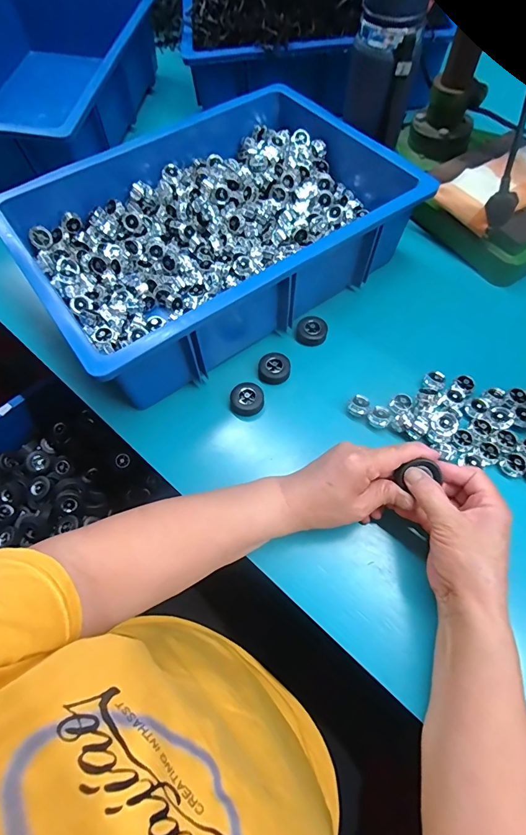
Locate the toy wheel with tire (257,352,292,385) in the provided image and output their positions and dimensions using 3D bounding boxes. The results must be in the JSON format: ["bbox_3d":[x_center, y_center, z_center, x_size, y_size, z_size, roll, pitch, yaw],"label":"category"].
[{"bbox_3d":[0.013,-0.056,0.449,0.037,0.018,0.035,-1,65,3],"label":"toy wheel with tire"}]

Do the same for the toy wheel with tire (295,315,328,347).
[{"bbox_3d":[0.060,-0.106,0.471,0.037,0.016,0.033,21,68,13],"label":"toy wheel with tire"}]

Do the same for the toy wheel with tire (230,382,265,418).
[{"bbox_3d":[-0.017,-0.020,0.428,0.033,0.017,0.036,-1,65,3],"label":"toy wheel with tire"}]

